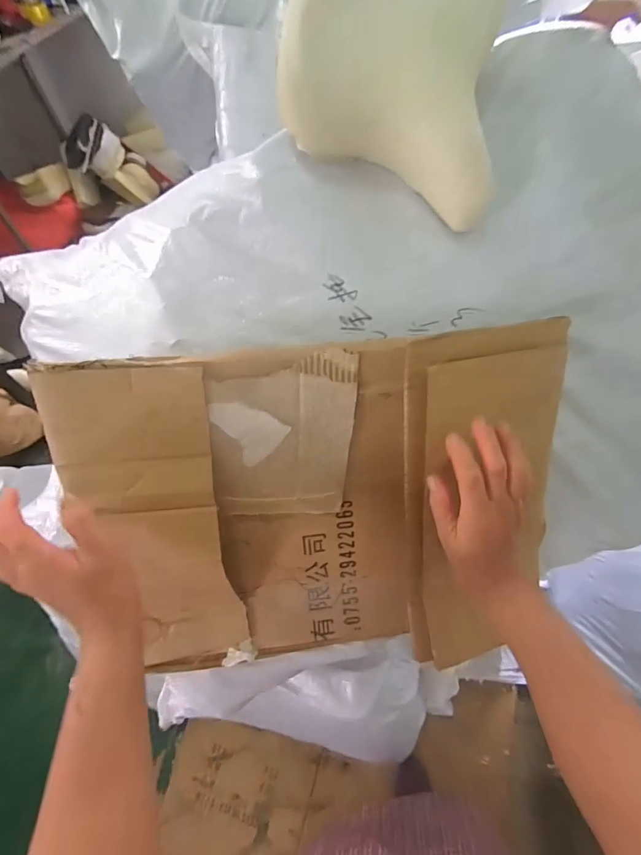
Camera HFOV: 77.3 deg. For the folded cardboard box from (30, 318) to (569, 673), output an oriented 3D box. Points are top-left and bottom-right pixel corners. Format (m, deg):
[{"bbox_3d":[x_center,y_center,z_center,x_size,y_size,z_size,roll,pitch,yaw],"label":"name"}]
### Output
[{"bbox_3d":[0.005,0.095,0.435,0.512,0.364,0.047,-5,18,-3],"label":"folded cardboard box"}]

